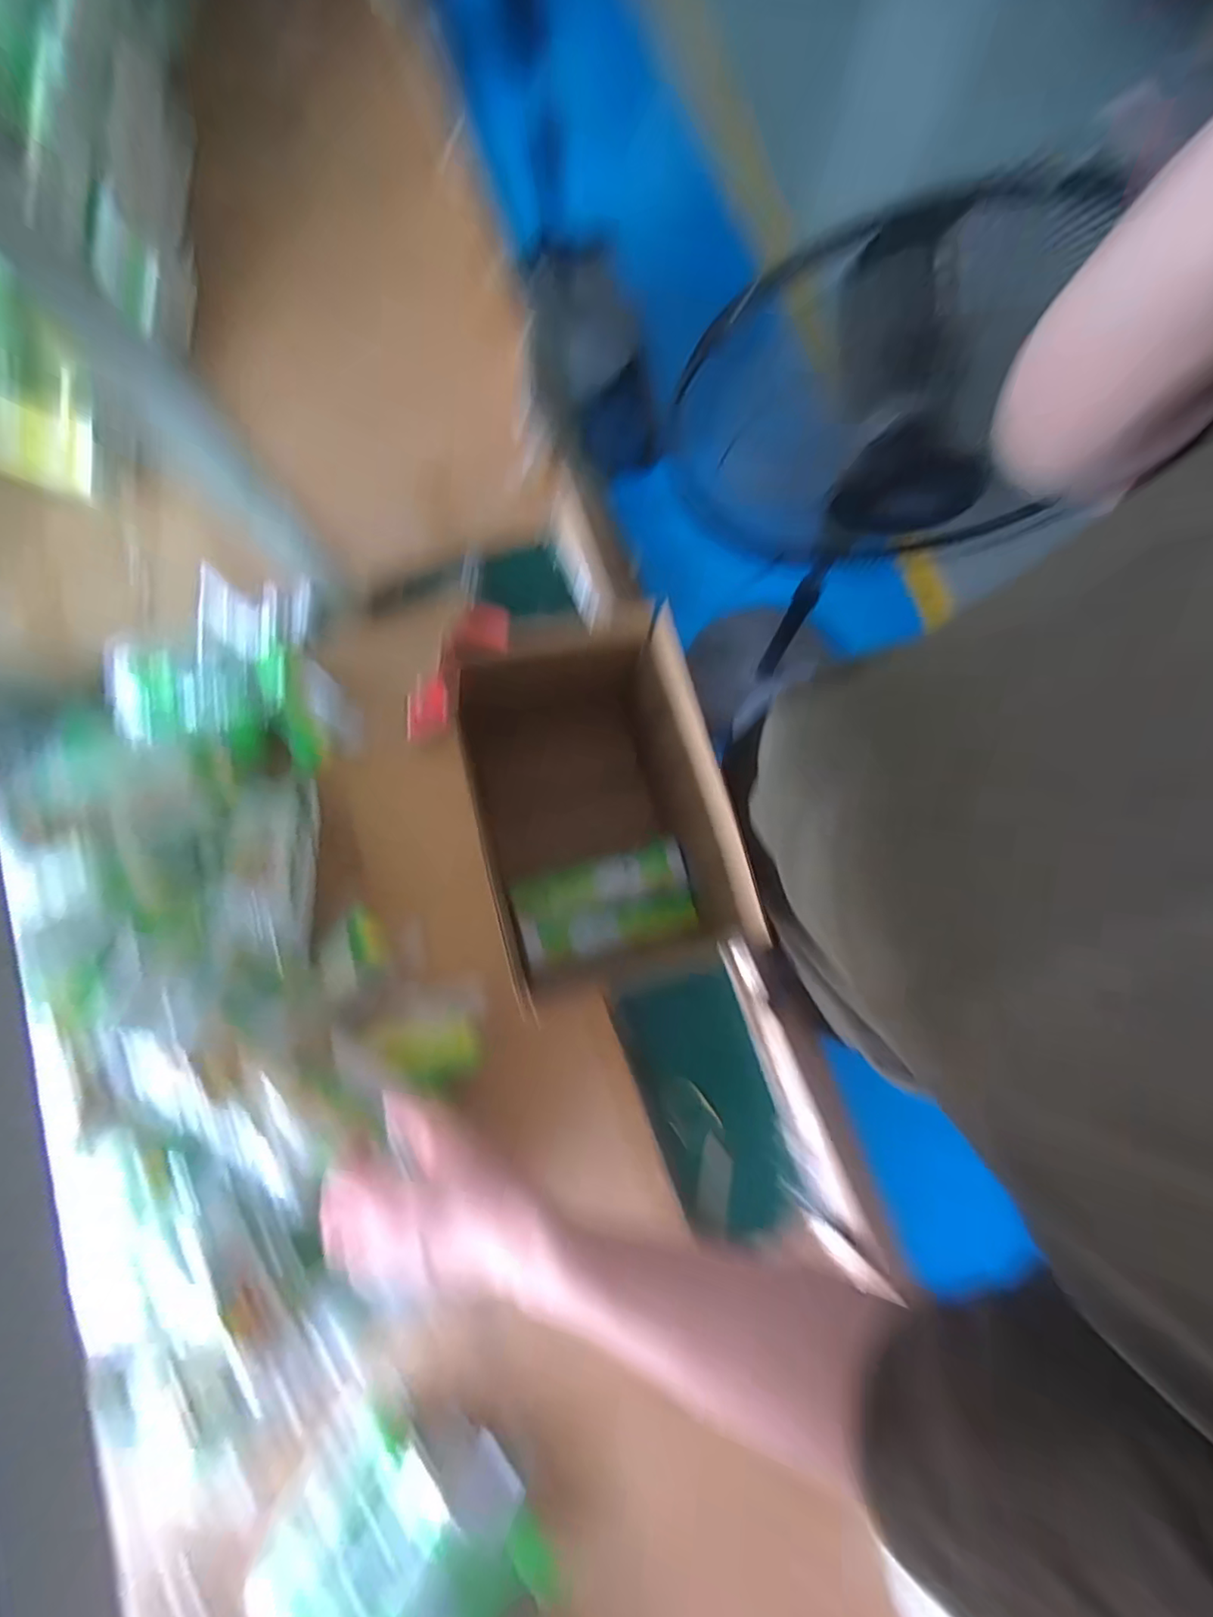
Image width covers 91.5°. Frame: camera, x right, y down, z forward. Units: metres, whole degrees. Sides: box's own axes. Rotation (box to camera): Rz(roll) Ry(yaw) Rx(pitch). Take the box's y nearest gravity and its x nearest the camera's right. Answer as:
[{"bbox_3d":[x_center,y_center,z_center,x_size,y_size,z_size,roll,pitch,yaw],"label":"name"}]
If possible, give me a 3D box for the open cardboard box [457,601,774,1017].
[{"bbox_3d":[-0.015,-0.001,0.509,0.208,0.146,0.299,-16,79,-2],"label":"open cardboard box"}]

